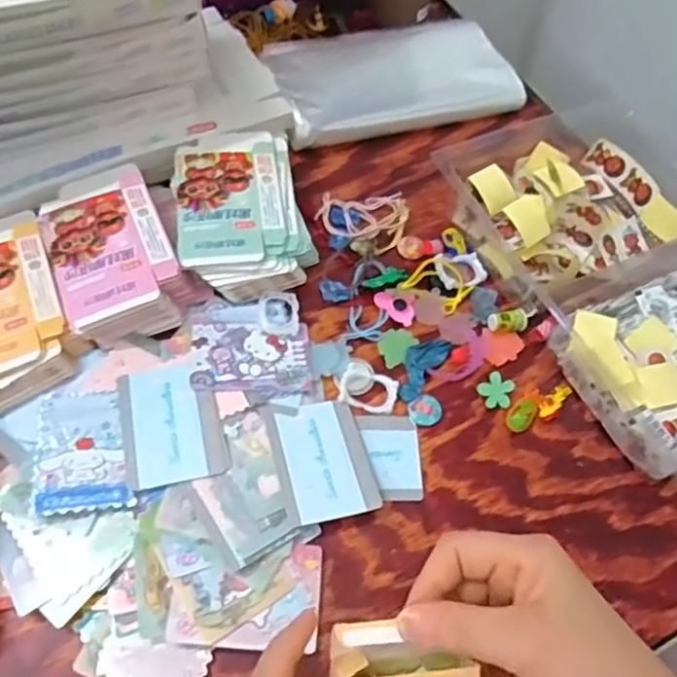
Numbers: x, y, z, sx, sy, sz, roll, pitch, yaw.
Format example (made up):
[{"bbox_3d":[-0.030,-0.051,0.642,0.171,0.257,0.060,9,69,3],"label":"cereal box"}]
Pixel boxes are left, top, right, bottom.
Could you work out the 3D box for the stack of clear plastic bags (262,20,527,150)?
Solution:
[{"bbox_3d":[0.052,-0.272,0.658,0.240,0.029,0.145,-16,61,-13],"label":"stack of clear plastic bags"}]

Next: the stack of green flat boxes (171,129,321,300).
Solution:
[{"bbox_3d":[-0.080,-0.107,0.541,0.107,0.038,0.159,-10,60,-9],"label":"stack of green flat boxes"}]

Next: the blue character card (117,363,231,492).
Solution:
[{"bbox_3d":[-0.114,0.057,0.441,0.062,0.004,0.087,-11,59,-15],"label":"blue character card"}]

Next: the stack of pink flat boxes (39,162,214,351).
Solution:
[{"bbox_3d":[-0.173,-0.070,0.507,0.101,0.036,0.150,-22,62,-16],"label":"stack of pink flat boxes"}]

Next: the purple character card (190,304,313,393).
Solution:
[{"bbox_3d":[-0.066,0.006,0.488,0.088,0.007,0.082,-1,55,-13],"label":"purple character card"}]

